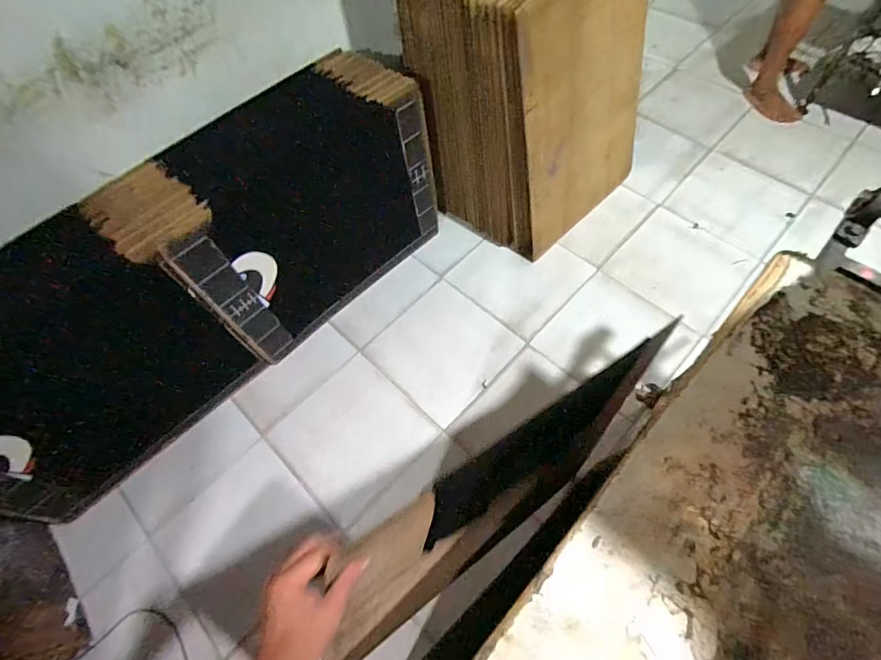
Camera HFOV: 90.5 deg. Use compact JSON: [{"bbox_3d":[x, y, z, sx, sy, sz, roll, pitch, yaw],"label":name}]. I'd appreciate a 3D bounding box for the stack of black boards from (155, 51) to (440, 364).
[{"bbox_3d":[-0.417,-0.373,1.387,0.814,0.632,0.310,-41,66,-17],"label":"stack of black boards"}]

